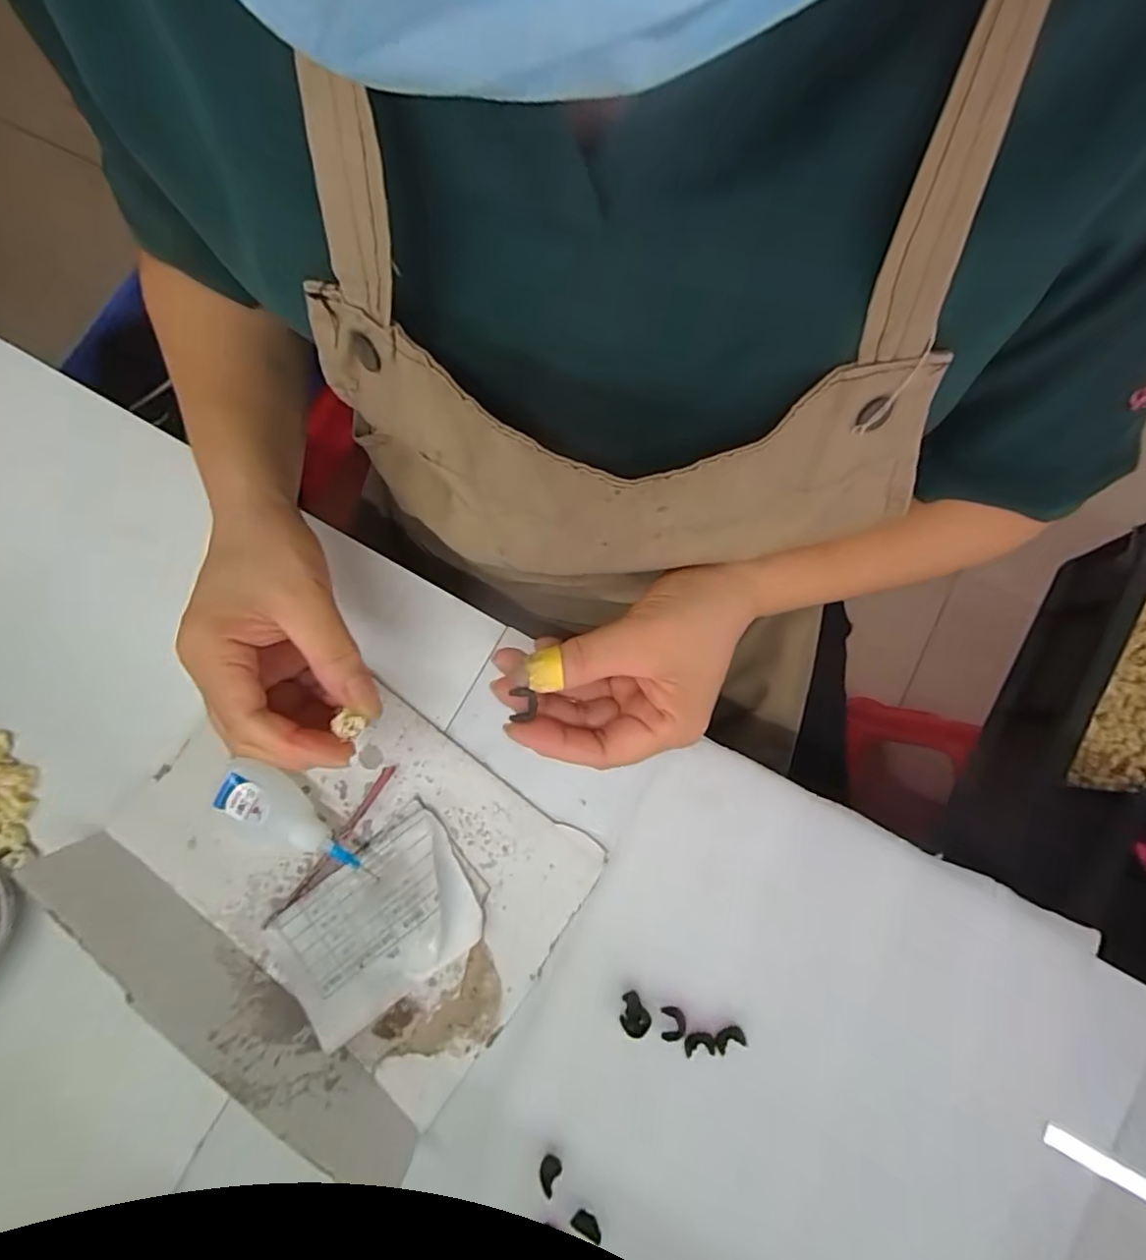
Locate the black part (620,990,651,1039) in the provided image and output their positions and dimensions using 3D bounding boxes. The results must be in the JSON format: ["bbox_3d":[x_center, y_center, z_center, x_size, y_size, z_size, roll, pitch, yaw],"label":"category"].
[{"bbox_3d":[0.031,0.199,0.293,0.014,0.010,0.019,-32,81,-3],"label":"black part"}]

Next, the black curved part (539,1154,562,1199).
[{"bbox_3d":[-0.012,0.273,0.284,0.010,0.007,0.014,24,83,6],"label":"black curved part"}]

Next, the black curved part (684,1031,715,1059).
[{"bbox_3d":[0.065,0.213,0.290,0.016,0.004,0.010,-9,81,1],"label":"black curved part"}]

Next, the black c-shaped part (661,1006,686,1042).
[{"bbox_3d":[0.052,0.205,0.293,0.012,0.004,0.016,0,81,2],"label":"black c-shaped part"}]

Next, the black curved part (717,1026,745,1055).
[{"bbox_3d":[0.081,0.211,0.291,0.014,0.004,0.009,-24,81,-2],"label":"black curved part"}]

